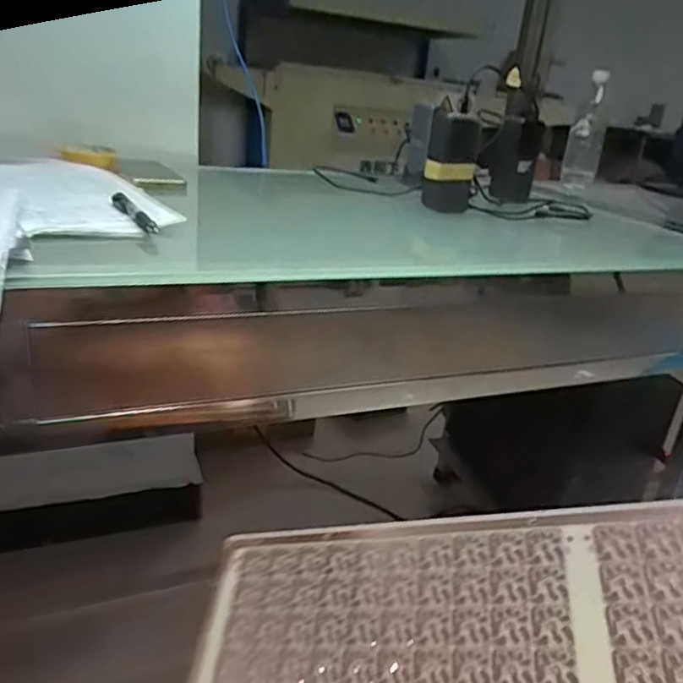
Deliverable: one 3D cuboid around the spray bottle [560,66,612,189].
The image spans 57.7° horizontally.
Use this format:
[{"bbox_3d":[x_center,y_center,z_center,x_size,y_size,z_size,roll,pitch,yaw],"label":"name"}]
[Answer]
[{"bbox_3d":[0.534,-0.452,1.339,0.068,0.224,0.090,17,24,26],"label":"spray bottle"}]

